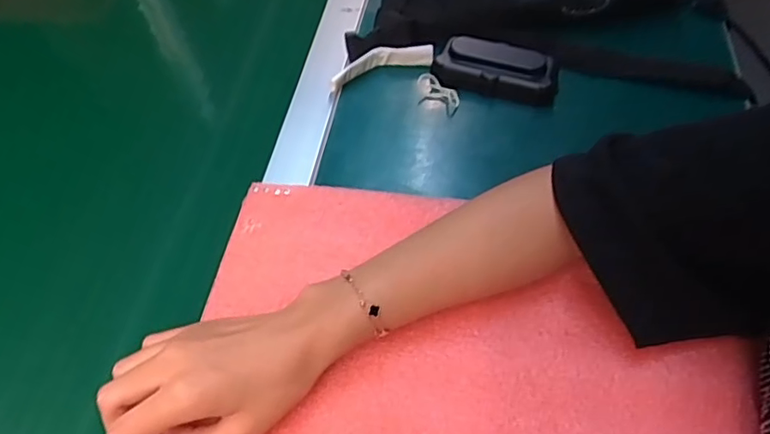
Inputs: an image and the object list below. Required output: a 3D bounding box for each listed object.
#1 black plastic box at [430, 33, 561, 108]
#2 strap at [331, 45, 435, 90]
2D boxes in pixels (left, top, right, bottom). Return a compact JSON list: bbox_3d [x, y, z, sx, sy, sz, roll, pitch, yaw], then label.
[{"bbox_3d":[0.096,-0.127,0.495,0.103,0.034,0.041,13,56,13],"label":"black plastic box"},{"bbox_3d":[-0.003,-0.136,0.513,0.095,0.027,0.016,-16,54,-8],"label":"strap"}]

